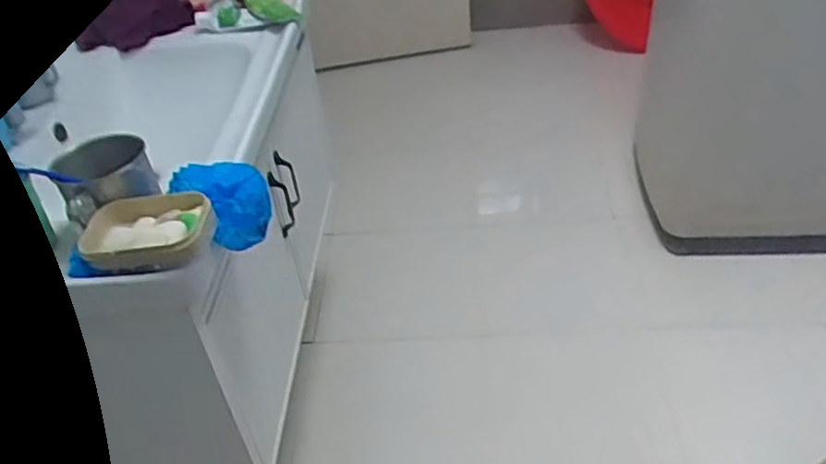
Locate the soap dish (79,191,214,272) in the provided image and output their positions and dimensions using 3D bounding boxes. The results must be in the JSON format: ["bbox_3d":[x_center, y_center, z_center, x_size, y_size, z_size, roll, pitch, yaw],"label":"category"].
[{"bbox_3d":[-0.279,-0.002,0.720,0.136,0.041,0.100,-2,41,5],"label":"soap dish"}]

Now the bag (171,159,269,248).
[{"bbox_3d":[-0.211,-0.038,0.781,0.081,0.042,0.135,-30,46,-24],"label":"bag"}]

